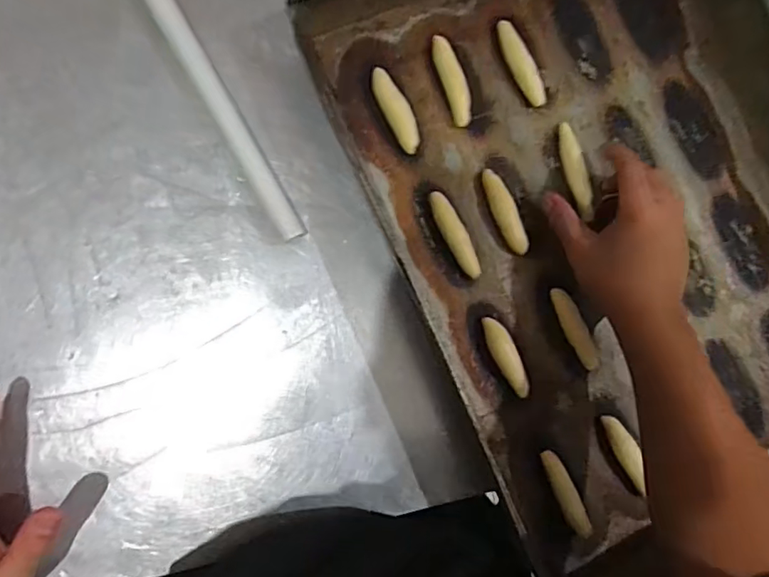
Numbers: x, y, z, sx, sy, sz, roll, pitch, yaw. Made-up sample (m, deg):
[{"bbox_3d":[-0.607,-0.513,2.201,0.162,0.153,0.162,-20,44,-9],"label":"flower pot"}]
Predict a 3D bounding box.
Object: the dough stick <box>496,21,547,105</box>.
[{"bbox_3d":[0.114,-0.188,0.445,0.017,0.010,0.075,-29,93,-8],"label":"dough stick"}]

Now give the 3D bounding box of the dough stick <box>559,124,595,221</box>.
[{"bbox_3d":[0.161,-0.098,0.442,0.016,0.010,0.083,-13,85,-9],"label":"dough stick"}]

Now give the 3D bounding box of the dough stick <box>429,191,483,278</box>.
[{"bbox_3d":[0.059,-0.043,0.434,0.018,0.012,0.076,-29,93,-8],"label":"dough stick"}]

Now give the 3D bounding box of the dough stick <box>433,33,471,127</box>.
[{"bbox_3d":[0.057,-0.171,0.436,0.017,0.013,0.073,-18,92,-8],"label":"dough stick"}]

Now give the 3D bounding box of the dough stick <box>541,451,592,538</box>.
[{"bbox_3d":[0.148,0.167,0.434,0.017,0.015,0.073,-25,93,-8],"label":"dough stick"}]

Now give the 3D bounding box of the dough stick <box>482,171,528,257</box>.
[{"bbox_3d":[0.100,-0.063,0.440,0.016,0.010,0.074,-23,93,-8],"label":"dough stick"}]

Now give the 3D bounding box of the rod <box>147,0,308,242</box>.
[{"bbox_3d":[-0.139,-0.162,0.405,0.020,0.015,0.282,-30,94,-8],"label":"rod"}]

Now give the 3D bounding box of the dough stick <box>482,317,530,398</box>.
[{"bbox_3d":[0.100,0.056,0.435,0.019,0.010,0.069,-25,93,-8],"label":"dough stick"}]

